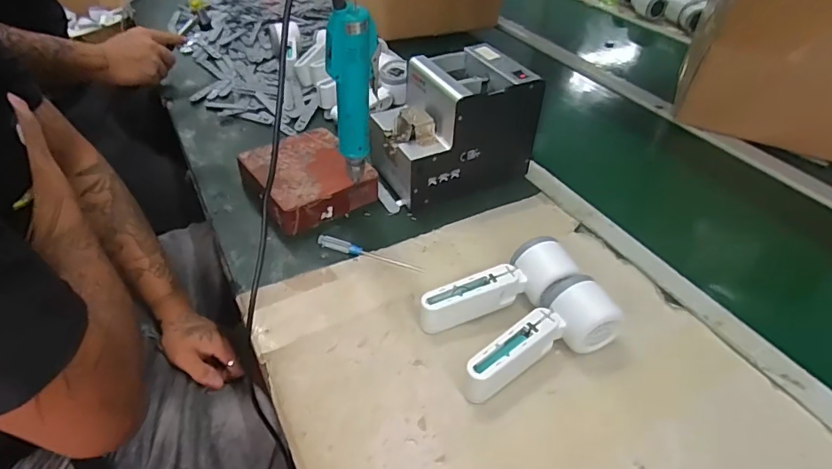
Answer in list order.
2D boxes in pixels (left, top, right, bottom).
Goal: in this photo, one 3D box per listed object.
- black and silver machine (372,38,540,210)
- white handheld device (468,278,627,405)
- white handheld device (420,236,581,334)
[{"bbox_3d":[0.042,-0.142,0.645,0.174,0.145,0.136,-20,46,-22],"label":"black and silver machine"},{"bbox_3d":[0.118,0.098,0.447,0.070,0.049,0.161,34,51,31],"label":"white handheld device"},{"bbox_3d":[0.080,0.056,0.495,0.158,0.049,0.052,-19,46,-21],"label":"white handheld device"}]

